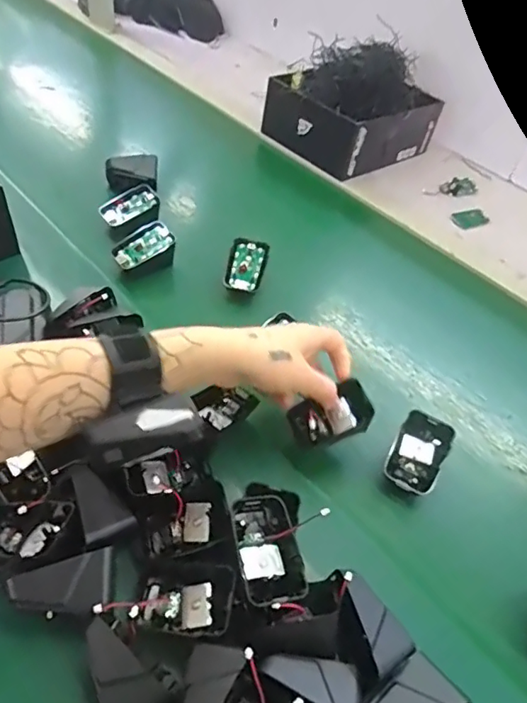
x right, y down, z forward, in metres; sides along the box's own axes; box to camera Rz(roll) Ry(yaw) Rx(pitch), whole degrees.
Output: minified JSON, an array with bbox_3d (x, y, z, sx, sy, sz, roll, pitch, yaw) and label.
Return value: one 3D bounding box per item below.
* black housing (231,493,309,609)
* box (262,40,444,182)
[{"bbox_3d":[0.002,0.139,0.366,0.042,0.031,0.071,-5,48,-16],"label":"black housing"},{"bbox_3d":[0.145,-0.404,0.864,0.228,0.153,0.189,-30,59,-33],"label":"box"}]

